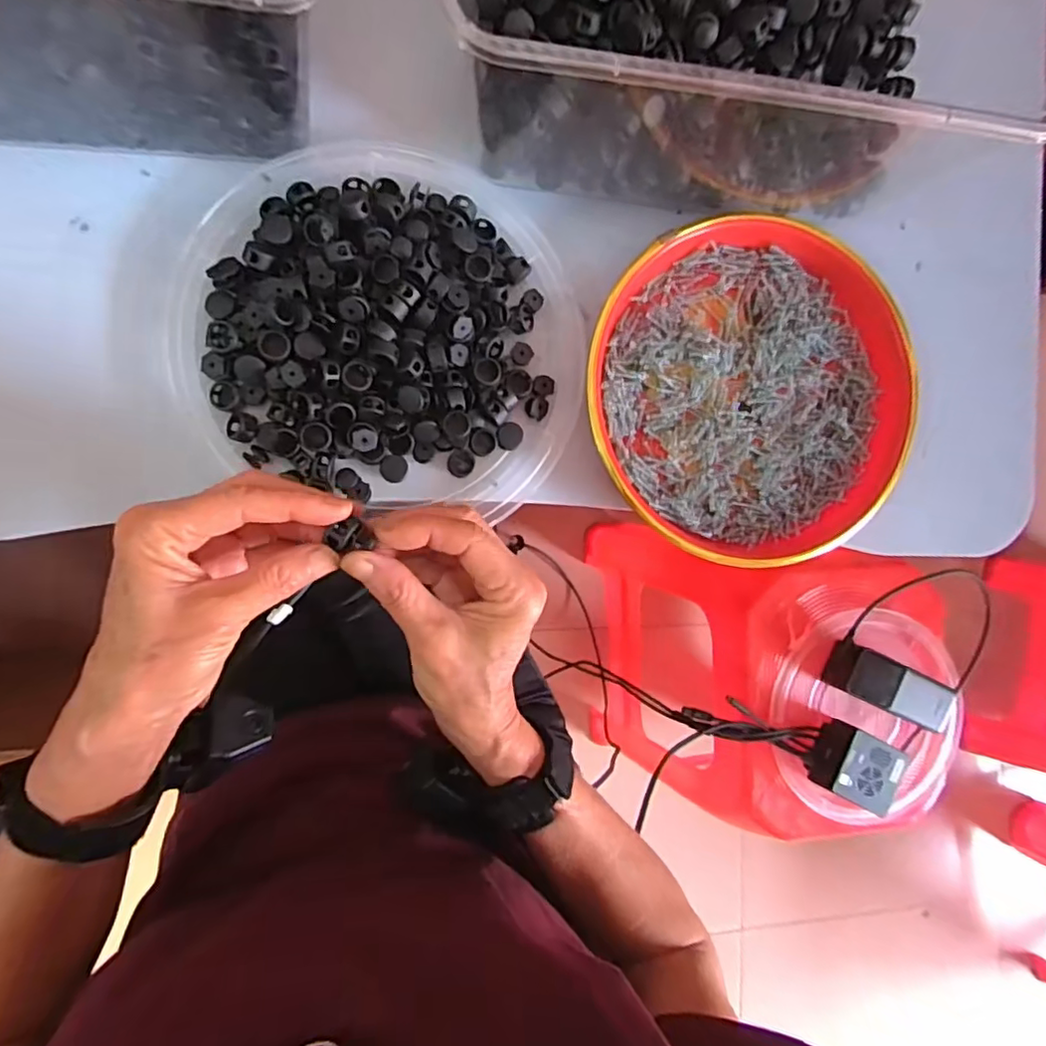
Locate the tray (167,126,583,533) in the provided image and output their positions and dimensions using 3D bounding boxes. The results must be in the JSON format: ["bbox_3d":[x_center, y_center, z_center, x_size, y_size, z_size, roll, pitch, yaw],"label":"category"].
[{"bbox_3d":[-0.076,-0.115,0.349,0.235,0.033,0.199,18,87,-10],"label":"tray"}]

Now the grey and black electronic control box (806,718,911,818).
[{"bbox_3d":[0.364,0.265,0.658,0.086,0.045,0.074,26,86,-9],"label":"grey and black electronic control box"}]

